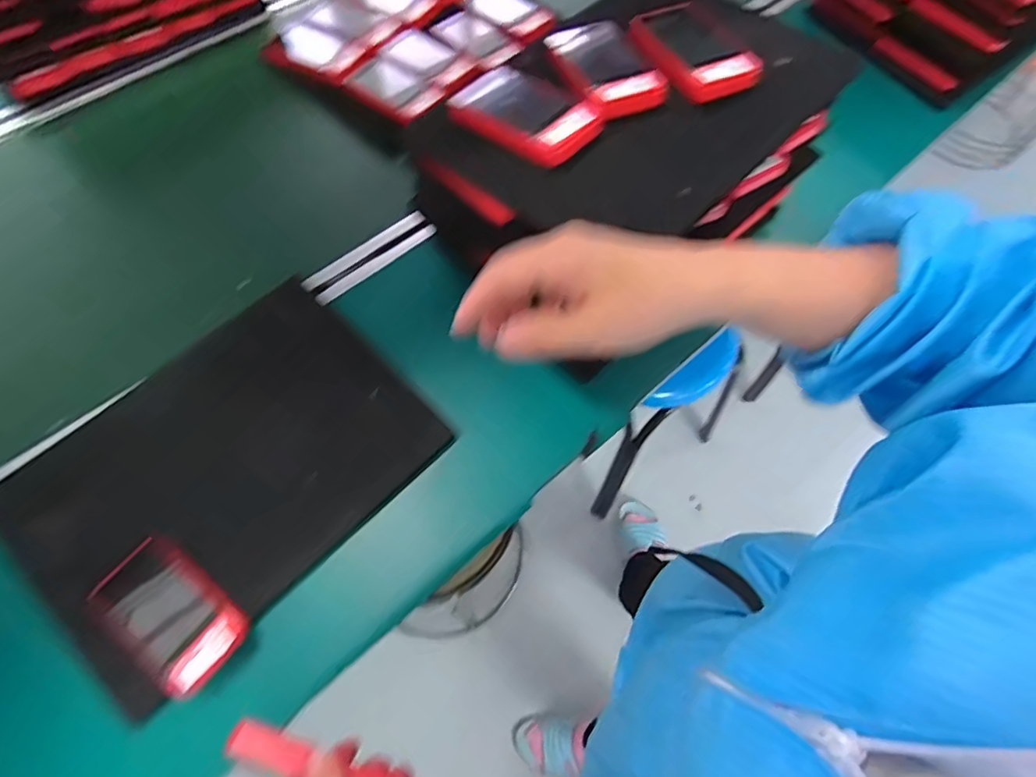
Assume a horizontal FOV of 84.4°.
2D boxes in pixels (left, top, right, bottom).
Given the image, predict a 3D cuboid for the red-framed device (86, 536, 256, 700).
[{"bbox_3d":[-0.282,0.183,0.467,0.122,0.024,0.072,36,69,13],"label":"red-framed device"}]

